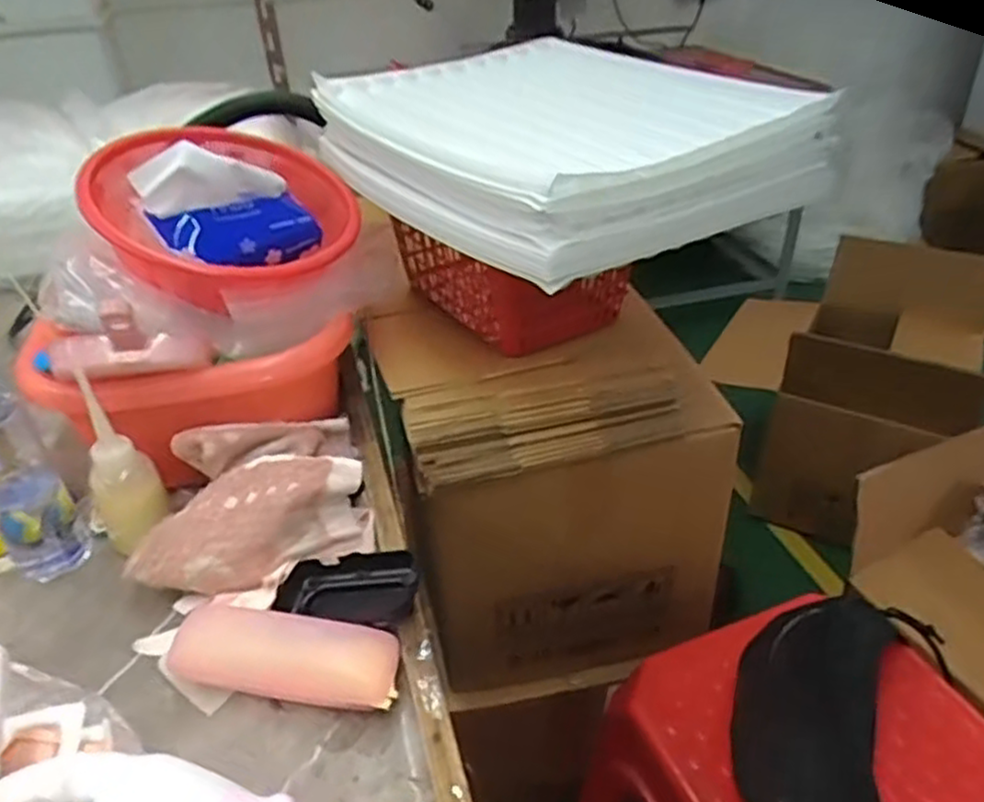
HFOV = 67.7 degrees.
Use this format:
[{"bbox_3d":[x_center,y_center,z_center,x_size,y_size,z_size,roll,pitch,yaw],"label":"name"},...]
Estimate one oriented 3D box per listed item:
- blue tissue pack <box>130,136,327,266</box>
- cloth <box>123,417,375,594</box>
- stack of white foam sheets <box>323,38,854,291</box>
[{"bbox_3d":[-0.231,-0.167,0.651,0.130,0.114,0.065,-37,3,-35],"label":"blue tissue pack"},{"bbox_3d":[-0.192,0.072,0.606,0.171,0.073,0.165,-9,36,-7],"label":"cloth"},{"bbox_3d":[0.045,-0.239,0.659,0.282,0.076,0.396,-21,39,-27],"label":"stack of white foam sheets"}]

